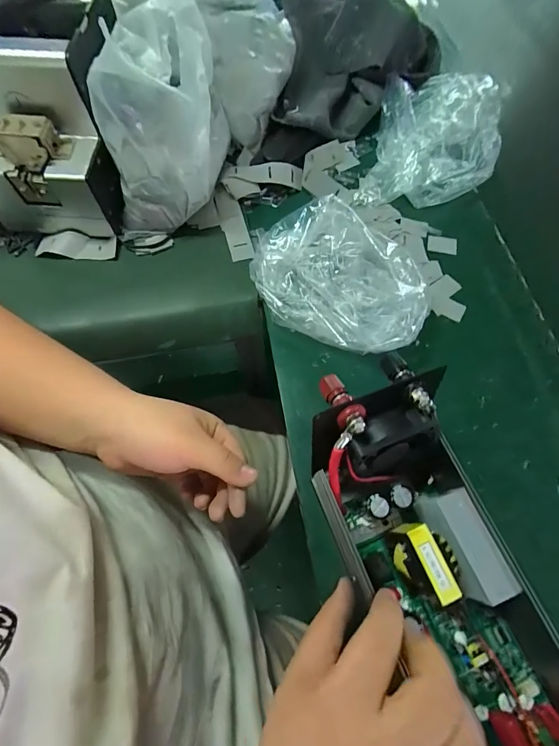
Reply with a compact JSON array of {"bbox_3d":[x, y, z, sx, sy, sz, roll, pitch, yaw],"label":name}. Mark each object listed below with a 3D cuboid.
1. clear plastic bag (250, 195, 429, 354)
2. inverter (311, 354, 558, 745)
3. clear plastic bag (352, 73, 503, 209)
[{"bbox_3d":[0.055,-0.096,0.366,0.179,0.056,0.125,23,68,8],"label":"clear plastic bag"},{"bbox_3d":[0.116,0.160,0.240,0.114,0.106,0.318,-26,81,-8],"label":"inverter"},{"bbox_3d":[0.189,-0.280,0.429,0.147,0.067,0.186,17,65,3],"label":"clear plastic bag"}]

